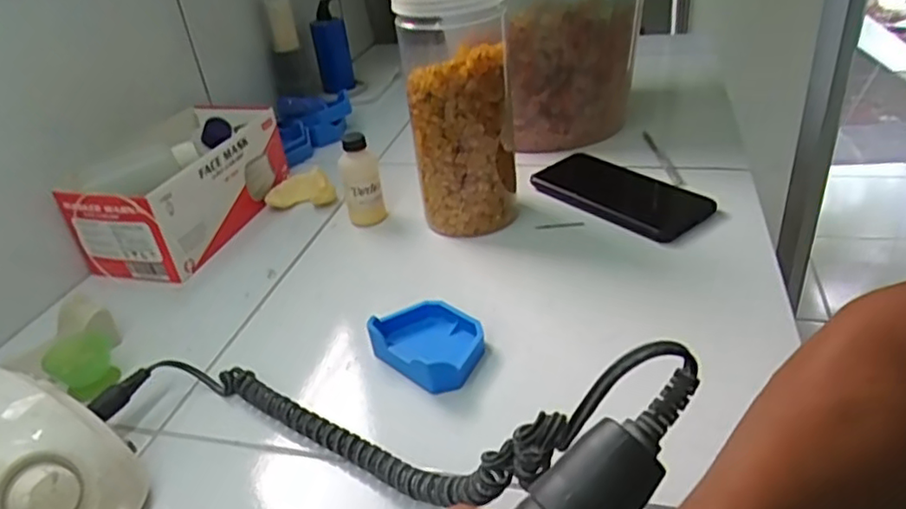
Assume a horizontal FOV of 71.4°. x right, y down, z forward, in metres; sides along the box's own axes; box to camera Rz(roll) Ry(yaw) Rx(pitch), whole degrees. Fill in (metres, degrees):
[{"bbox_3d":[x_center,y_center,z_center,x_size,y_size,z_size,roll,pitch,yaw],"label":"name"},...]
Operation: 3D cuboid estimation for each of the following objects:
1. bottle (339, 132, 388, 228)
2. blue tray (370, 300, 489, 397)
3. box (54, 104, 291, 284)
[{"bbox_3d":[-0.087,-0.070,0.595,0.036,0.084,0.030,-13,34,-11],"label":"bottle"},{"bbox_3d":[-0.015,0.060,0.437,0.062,0.023,0.080,-30,40,-31],"label":"blue tray"},{"bbox_3d":[-0.254,-0.070,0.620,0.103,0.087,0.211,5,35,17],"label":"box"}]

